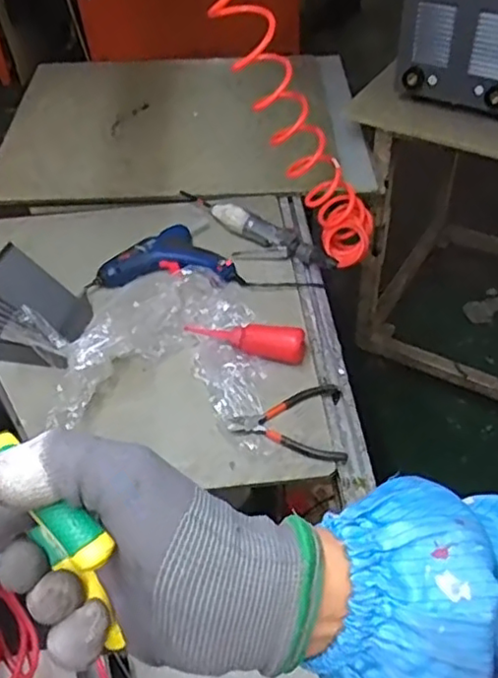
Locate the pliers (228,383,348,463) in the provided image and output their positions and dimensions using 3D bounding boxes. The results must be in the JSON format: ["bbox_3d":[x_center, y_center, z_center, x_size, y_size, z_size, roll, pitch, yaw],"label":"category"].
[{"bbox_3d":[0.051,0.109,0.843,0.145,0.018,0.122,-1,46,1],"label":"pliers"}]

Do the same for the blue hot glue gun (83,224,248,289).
[{"bbox_3d":[-0.132,-0.135,1.059,0.232,0.032,0.126,-1,46,1],"label":"blue hot glue gun"}]

